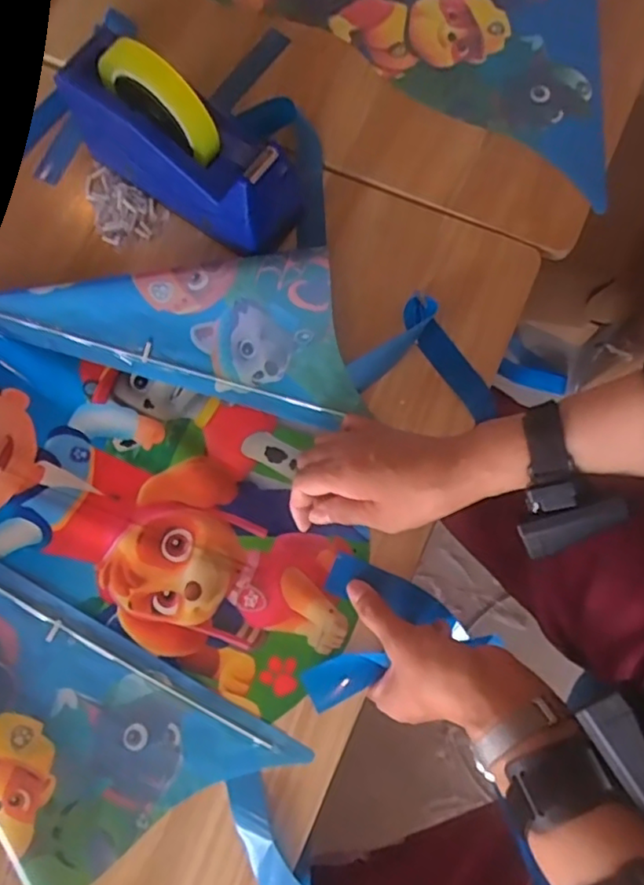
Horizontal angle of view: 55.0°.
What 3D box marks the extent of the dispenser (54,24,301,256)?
[{"bbox_3d":[-0.116,-0.250,0.518,0.207,0.136,0.068,36,79,10],"label":"dispenser"}]

